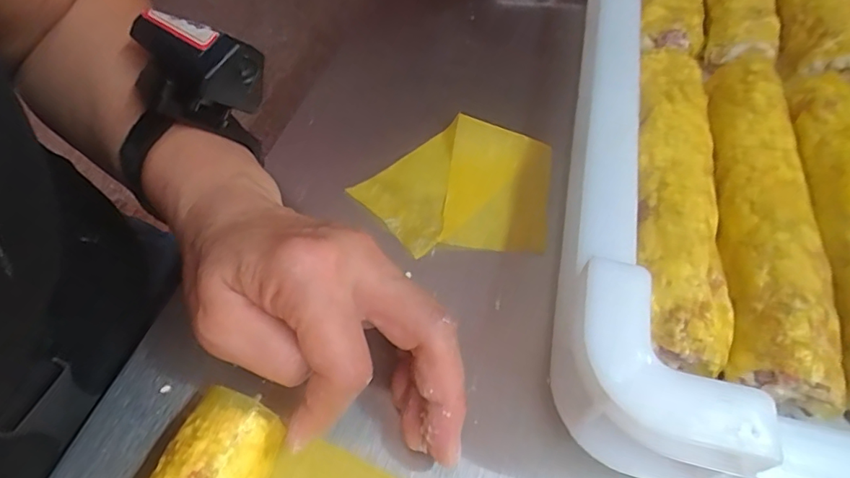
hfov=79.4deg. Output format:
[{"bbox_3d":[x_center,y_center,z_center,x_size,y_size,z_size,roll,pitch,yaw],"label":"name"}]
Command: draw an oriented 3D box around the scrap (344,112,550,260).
[{"bbox_3d":[0.016,-0.030,0.290,0.102,0.016,0.087,7,58,6],"label":"scrap"}]

